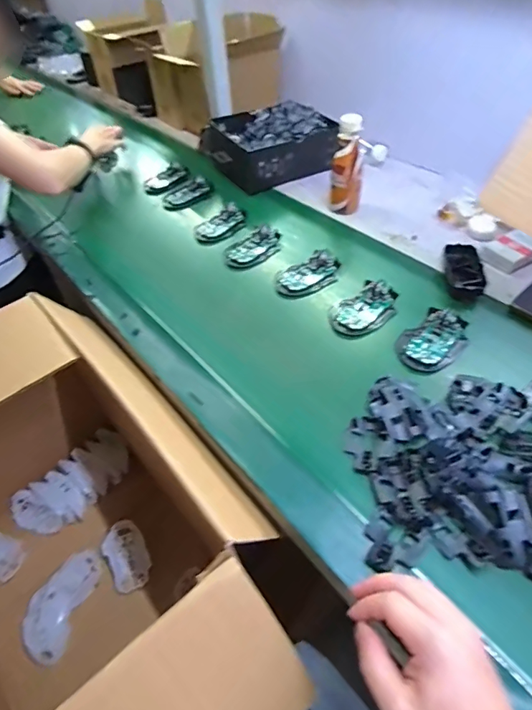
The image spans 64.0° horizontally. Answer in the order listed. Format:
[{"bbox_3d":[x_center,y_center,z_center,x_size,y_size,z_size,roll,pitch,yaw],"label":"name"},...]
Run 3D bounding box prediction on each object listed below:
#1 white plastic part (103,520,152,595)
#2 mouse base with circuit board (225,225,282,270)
[{"bbox_3d":[-0.245,0.352,0.750,0.066,0.024,0.112,-28,52,-19],"label":"white plastic part"},{"bbox_3d":[-0.019,-0.189,0.748,0.110,0.025,0.067,-29,52,-19],"label":"mouse base with circuit board"}]

